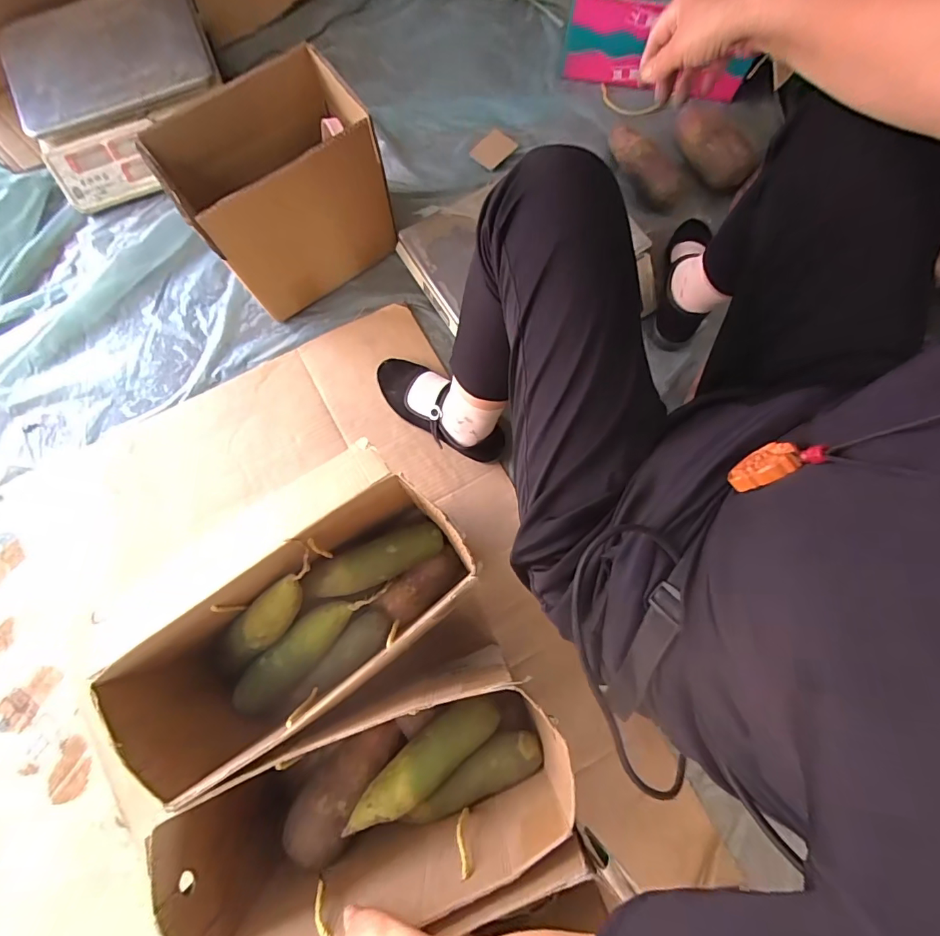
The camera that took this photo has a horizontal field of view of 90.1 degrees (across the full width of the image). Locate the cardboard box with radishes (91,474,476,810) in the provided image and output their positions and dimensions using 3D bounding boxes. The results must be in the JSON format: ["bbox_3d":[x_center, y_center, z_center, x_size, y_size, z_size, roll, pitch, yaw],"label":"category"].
[{"bbox_3d":[-0.171,0.179,0.556,0.365,0.217,0.154,-34,81,-6],"label":"cardboard box with radishes"}]

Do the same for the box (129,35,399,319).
[{"bbox_3d":[-0.273,-0.405,0.710,0.257,0.252,0.168,-35,82,-7],"label":"box"}]

